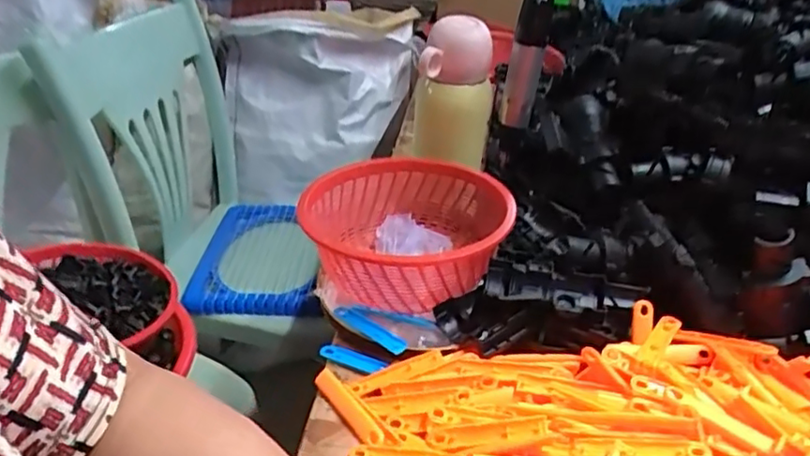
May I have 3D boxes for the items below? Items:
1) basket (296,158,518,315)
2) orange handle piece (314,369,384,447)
[{"bbox_3d":[0.009,0.003,0.561,0.167,0.080,0.192,18,34,15],"label":"basket"},{"bbox_3d":[-0.039,0.125,0.439,0.015,0.007,0.078,-19,36,-30],"label":"orange handle piece"}]

